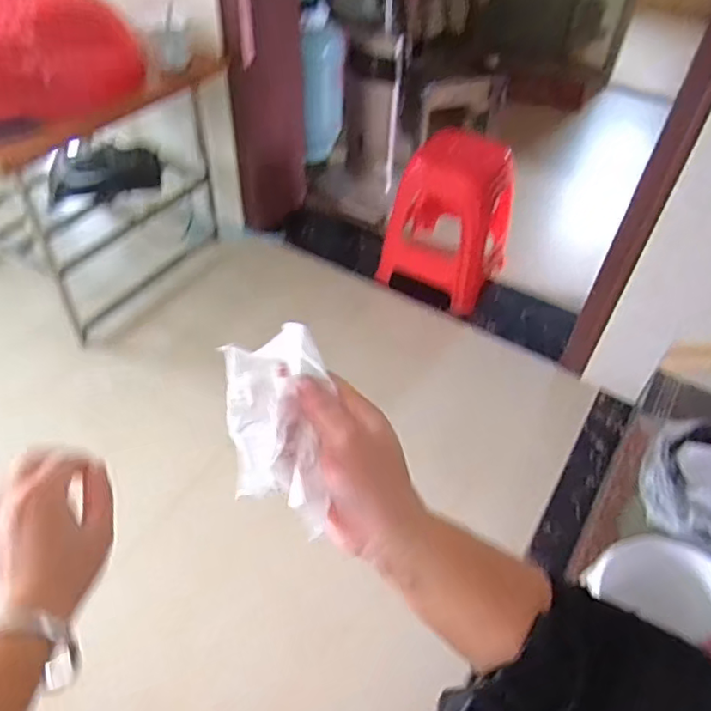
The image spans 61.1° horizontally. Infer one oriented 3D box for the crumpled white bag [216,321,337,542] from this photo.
[{"bbox_3d":[-0.043,0.043,0.360,0.059,0.057,0.115,-9,48,-11],"label":"crumpled white bag"}]

